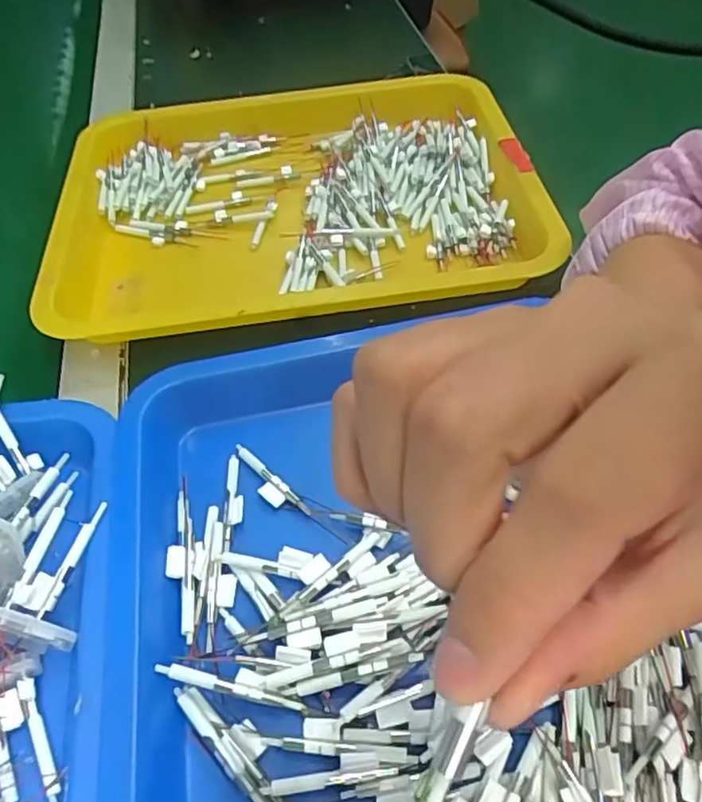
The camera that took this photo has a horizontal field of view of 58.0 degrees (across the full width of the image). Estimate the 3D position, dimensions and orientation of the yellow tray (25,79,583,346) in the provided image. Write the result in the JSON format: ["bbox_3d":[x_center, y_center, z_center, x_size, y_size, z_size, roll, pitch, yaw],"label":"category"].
[{"bbox_3d":[-0.043,-0.149,0.462,0.345,0.035,0.264,-8,51,-1],"label":"yellow tray"}]

